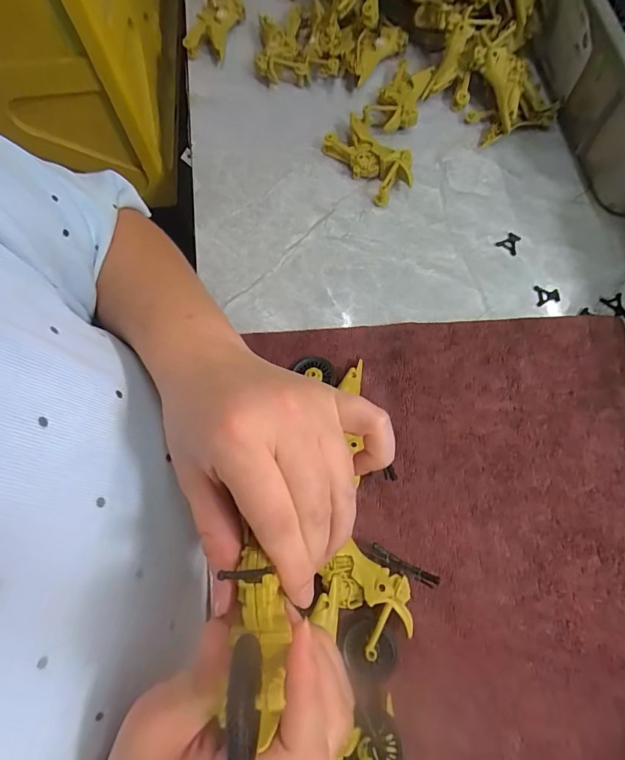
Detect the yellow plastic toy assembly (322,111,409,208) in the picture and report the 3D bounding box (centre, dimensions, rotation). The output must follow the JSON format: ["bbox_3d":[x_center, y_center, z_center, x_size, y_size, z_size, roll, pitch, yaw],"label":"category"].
[{"bbox_3d":[0.056,-0.224,0.436,0.046,0.028,0.101,-33,73,-11],"label":"yellow plastic toy assembly"}]

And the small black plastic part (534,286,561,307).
[{"bbox_3d":[0.213,-0.077,0.394,0.020,0.005,0.019,-3,70,-1],"label":"small black plastic part"}]

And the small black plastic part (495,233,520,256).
[{"bbox_3d":[0.188,-0.131,0.414,0.020,0.004,0.021,33,73,11],"label":"small black plastic part"}]

